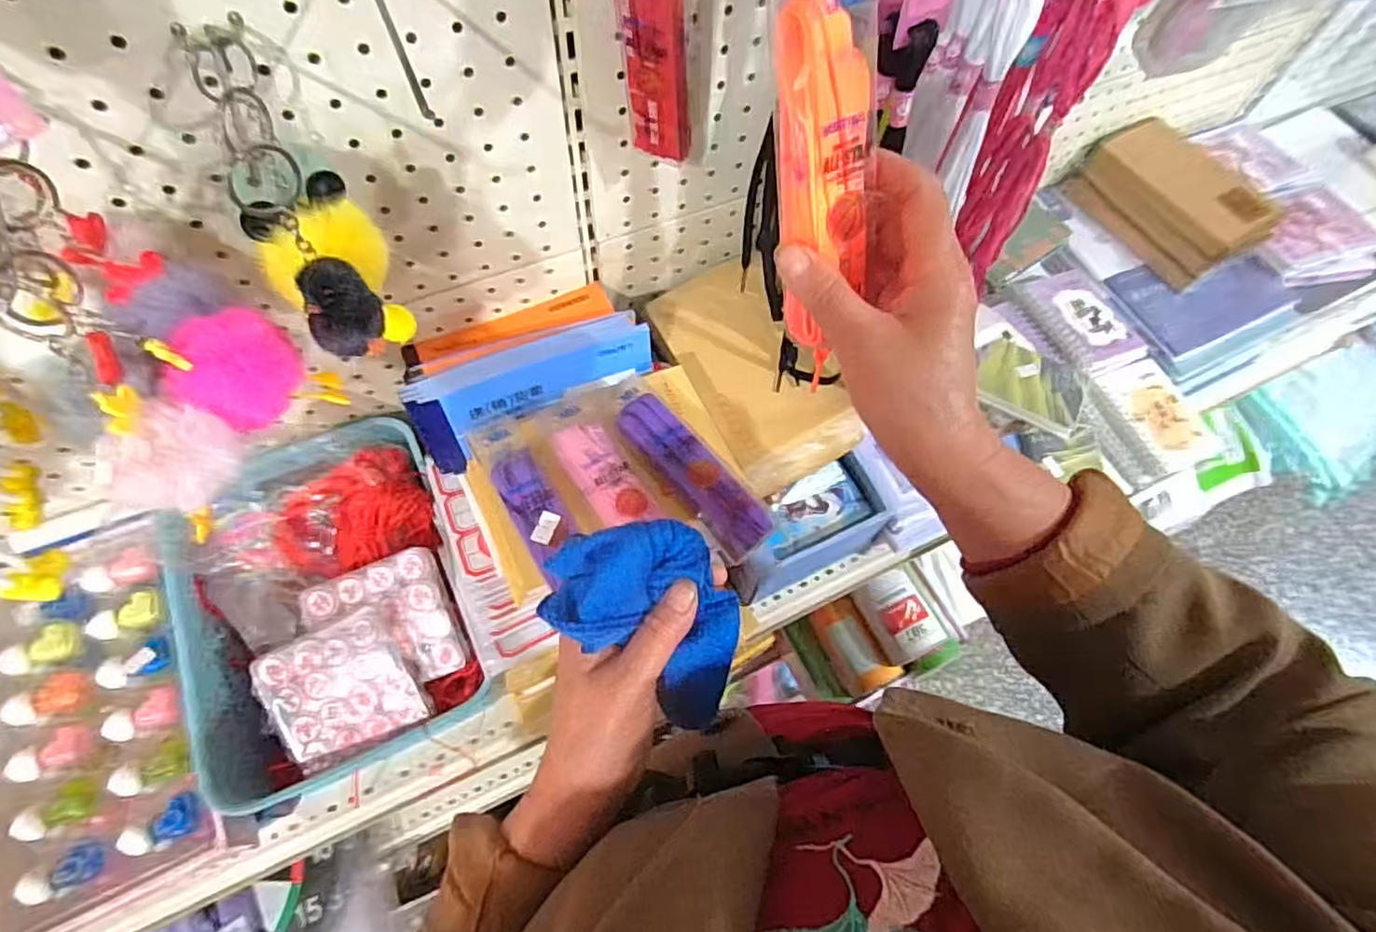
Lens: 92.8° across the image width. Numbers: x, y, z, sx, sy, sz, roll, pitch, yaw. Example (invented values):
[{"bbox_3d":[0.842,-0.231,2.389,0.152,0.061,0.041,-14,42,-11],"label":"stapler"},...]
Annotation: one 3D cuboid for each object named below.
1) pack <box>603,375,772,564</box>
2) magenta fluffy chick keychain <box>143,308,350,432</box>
[{"bbox_3d":[-0.002,-0.002,0.467,0.036,0.024,0.152,-36,71,-18],"label":"pack"},{"bbox_3d":[-0.220,-0.046,0.325,0.060,0.044,0.046,-32,70,-17],"label":"magenta fluffy chick keychain"}]

